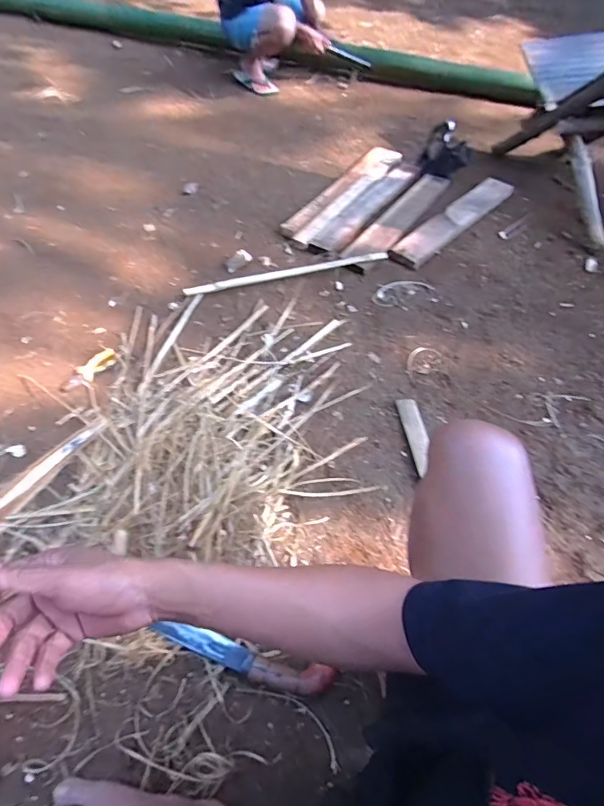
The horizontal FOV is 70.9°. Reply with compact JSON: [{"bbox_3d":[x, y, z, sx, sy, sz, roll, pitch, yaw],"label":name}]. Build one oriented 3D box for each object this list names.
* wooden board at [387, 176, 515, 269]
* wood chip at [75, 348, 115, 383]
[{"bbox_3d":[0.567,-0.692,1.586,0.141,0.032,0.760,37,59,20],"label":"wooden board"},{"bbox_3d":[-0.509,-0.098,1.064,0.061,0.008,0.101,30,57,16],"label":"wood chip"}]

